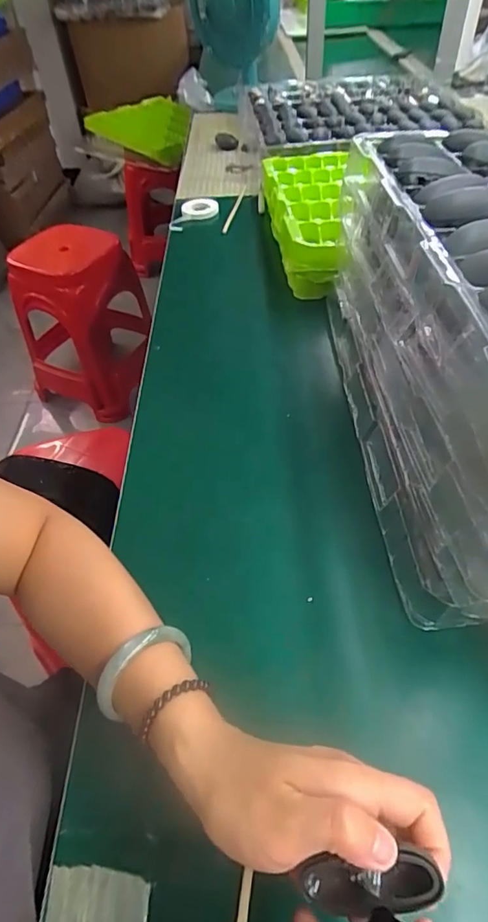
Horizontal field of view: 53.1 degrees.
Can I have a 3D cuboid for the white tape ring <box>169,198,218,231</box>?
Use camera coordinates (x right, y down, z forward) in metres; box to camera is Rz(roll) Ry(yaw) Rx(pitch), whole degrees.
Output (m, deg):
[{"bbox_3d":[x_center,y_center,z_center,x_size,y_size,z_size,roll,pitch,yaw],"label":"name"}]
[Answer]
[{"bbox_3d":[-0.087,-0.438,0.861,0.066,0.023,0.099,7,50,10],"label":"white tape ring"}]

